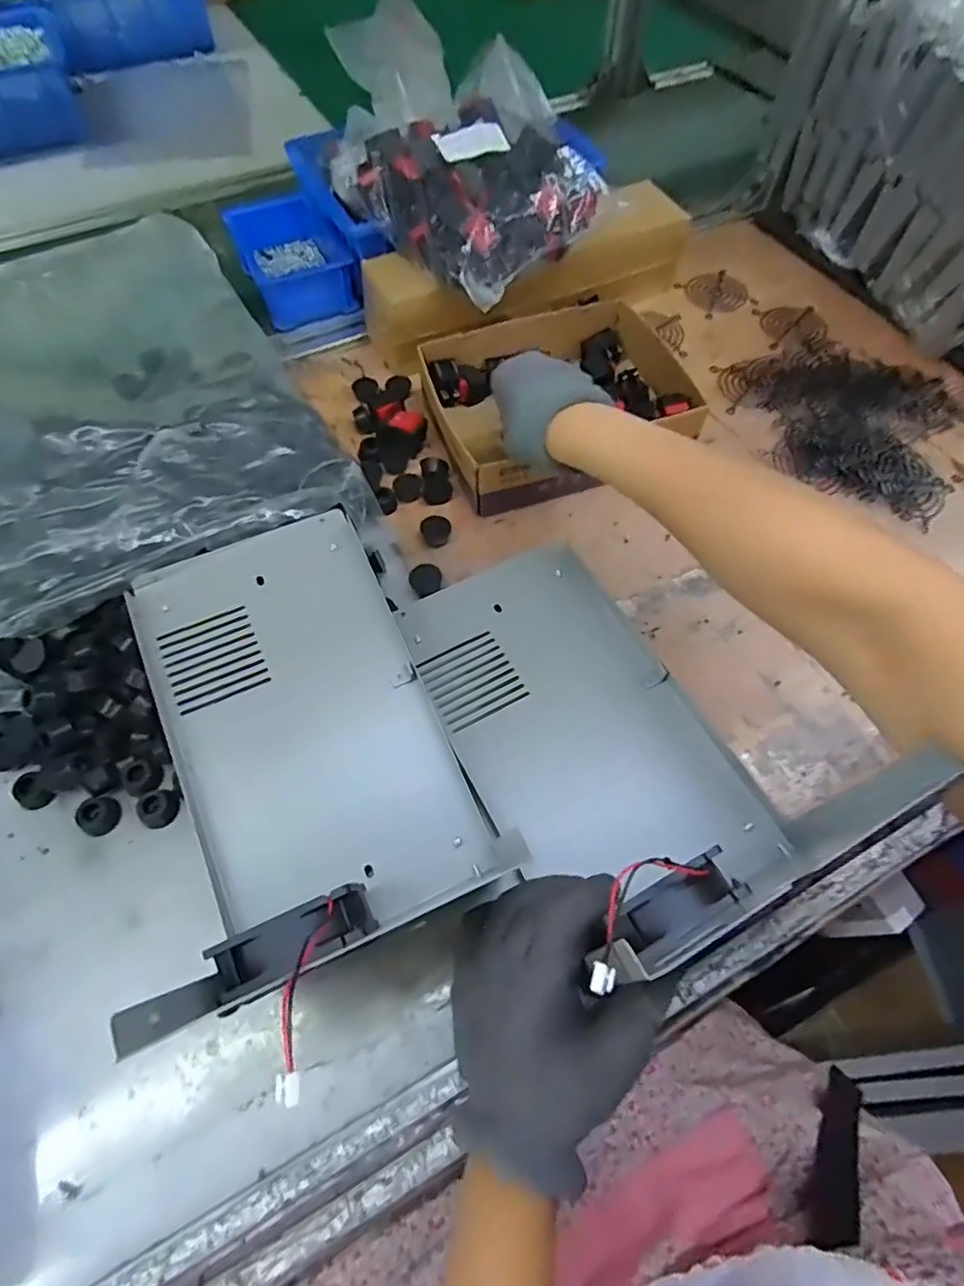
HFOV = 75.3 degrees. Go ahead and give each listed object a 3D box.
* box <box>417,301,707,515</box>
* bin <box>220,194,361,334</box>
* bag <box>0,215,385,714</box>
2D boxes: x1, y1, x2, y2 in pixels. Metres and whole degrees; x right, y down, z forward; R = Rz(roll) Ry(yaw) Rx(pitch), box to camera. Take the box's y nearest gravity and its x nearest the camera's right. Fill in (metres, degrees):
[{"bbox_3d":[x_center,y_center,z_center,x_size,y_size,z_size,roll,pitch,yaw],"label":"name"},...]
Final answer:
[{"bbox_3d":[0.064,-0.215,0.550,0.209,0.046,0.179,-16,63,-8],"label":"box"},{"bbox_3d":[-0.200,-0.403,0.660,0.097,0.051,0.163,-24,64,-13],"label":"bin"},{"bbox_3d":[-0.319,-0.200,0.529,0.317,0.085,0.444,-27,64,-14],"label":"bag"}]

